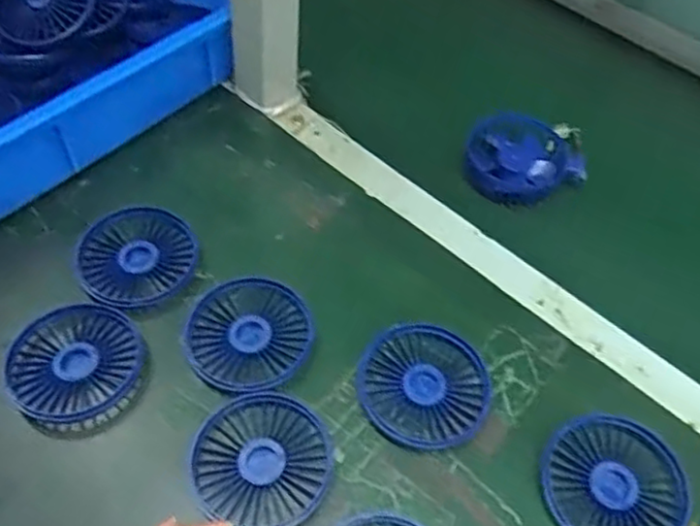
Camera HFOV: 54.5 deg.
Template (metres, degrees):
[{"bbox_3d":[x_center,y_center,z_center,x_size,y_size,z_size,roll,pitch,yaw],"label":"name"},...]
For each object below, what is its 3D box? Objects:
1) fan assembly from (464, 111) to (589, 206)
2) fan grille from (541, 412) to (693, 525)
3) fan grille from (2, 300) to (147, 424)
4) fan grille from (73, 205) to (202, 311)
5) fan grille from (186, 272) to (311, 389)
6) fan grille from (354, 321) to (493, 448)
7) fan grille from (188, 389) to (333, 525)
[{"bbox_3d":[0.158,-0.096,0.611,0.104,0.028,0.097,10,54,3],"label":"fan assembly"},{"bbox_3d":[0.167,0.140,0.429,0.087,0.017,0.086,2,54,-3],"label":"fan grille"},{"bbox_3d":[-0.186,0.068,0.463,0.081,0.014,0.085,2,54,-3],"label":"fan grille"},{"bbox_3d":[-0.158,-0.007,0.507,0.083,0.017,0.078,2,54,-3],"label":"fan grille"},{"bbox_3d":[-0.069,0.048,0.475,0.084,0.012,0.084,26,56,14],"label":"fan grille"},{"bbox_3d":[0.051,0.082,0.462,0.086,0.013,0.083,27,56,14],"label":"fan grille"},{"bbox_3d":[-0.054,0.122,0.428,0.085,0.009,0.084,19,55,9],"label":"fan grille"}]

